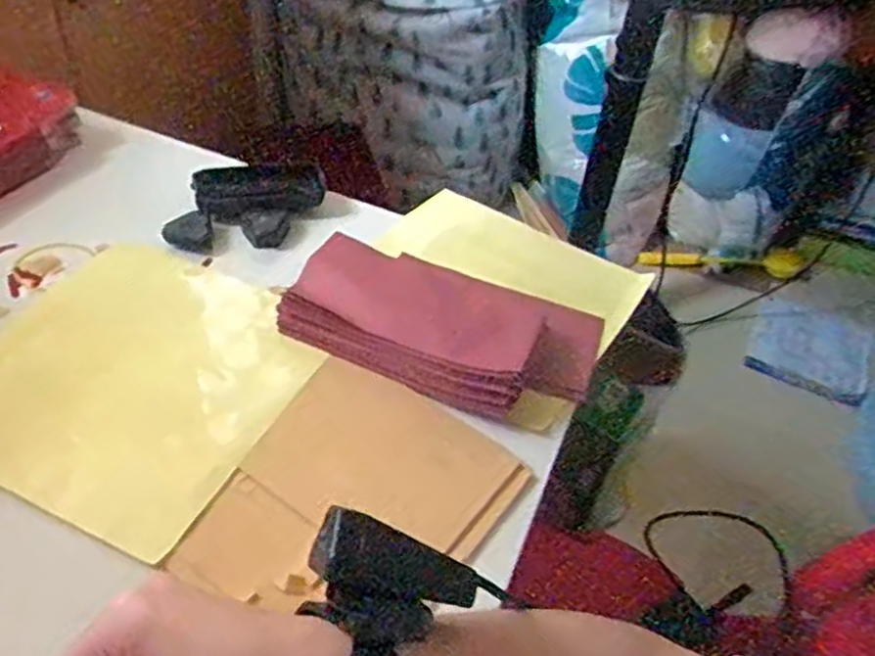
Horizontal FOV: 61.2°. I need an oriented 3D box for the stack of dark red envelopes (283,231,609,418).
[{"bbox_3d":[0.009,-0.009,0.563,0.221,0.039,0.140,18,44,12],"label":"stack of dark red envelopes"}]

